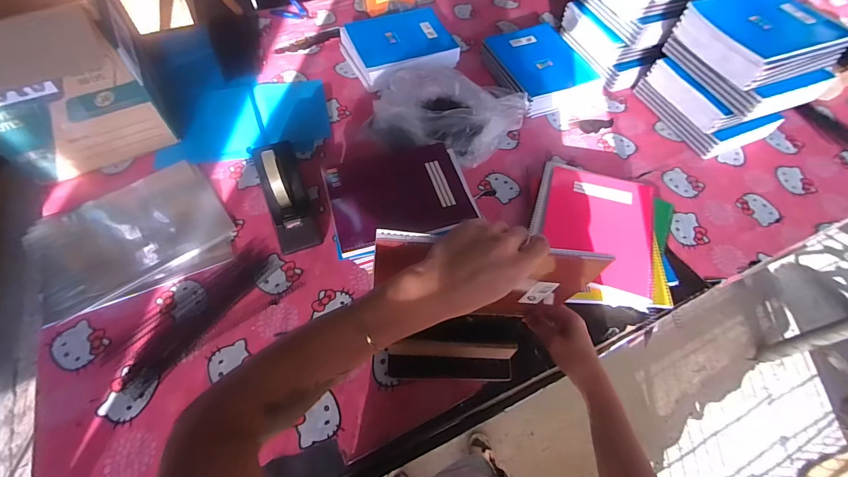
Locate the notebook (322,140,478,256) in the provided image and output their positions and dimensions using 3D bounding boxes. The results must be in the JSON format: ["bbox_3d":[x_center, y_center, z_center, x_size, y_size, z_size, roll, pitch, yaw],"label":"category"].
[{"bbox_3d":[-0.045,-0.089,0.725,0.259,0.015,0.216,-14,60,-10],"label":"notebook"}]

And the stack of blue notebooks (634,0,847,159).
[{"bbox_3d":[0.714,-0.376,0.893,0.259,0.251,0.241,-16,61,-11],"label":"stack of blue notebooks"}]

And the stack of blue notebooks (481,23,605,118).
[{"bbox_3d":[0.298,-0.441,0.996,0.235,0.063,0.281,-20,62,-14],"label":"stack of blue notebooks"}]

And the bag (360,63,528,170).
[{"bbox_3d":[0.029,-0.289,0.864,0.354,0.111,0.253,28,62,14],"label":"bag"}]

